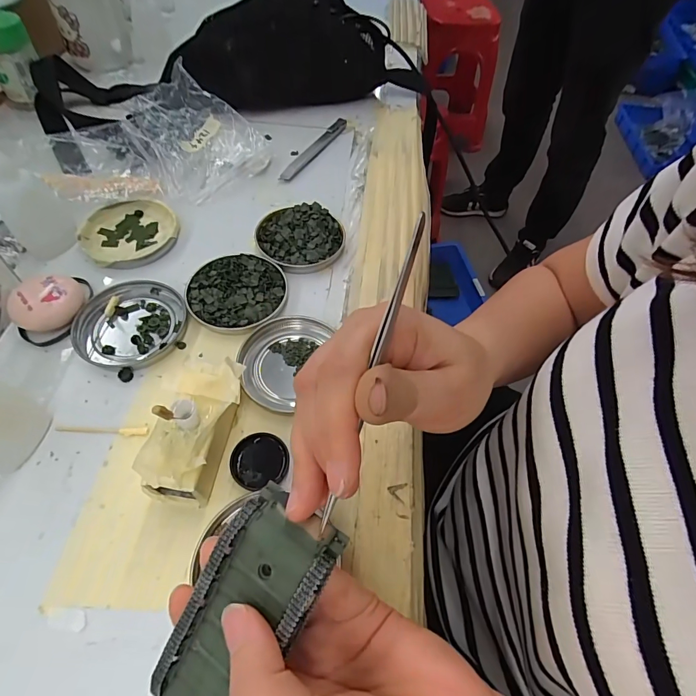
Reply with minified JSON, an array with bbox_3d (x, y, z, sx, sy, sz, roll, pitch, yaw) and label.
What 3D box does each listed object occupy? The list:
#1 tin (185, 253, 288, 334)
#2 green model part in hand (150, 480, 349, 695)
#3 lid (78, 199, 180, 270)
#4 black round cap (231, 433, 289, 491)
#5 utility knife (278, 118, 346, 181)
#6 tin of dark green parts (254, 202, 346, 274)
[{"bbox_3d":[-0.089,-0.045,0.329,0.074,0.010,0.078,2,57,-3],"label":"tin"},{"bbox_3d":[-0.043,0.108,0.162,0.045,0.020,0.095,31,93,15],"label":"green model part in hand"},{"bbox_3d":[-0.193,-0.102,0.359,0.079,0.009,0.075,2,57,-3],"label":"lid"},{"bbox_3d":[-0.056,0.072,0.257,0.035,0.006,0.033,2,57,-3],"label":"black round cap"},{"bbox_3d":[-0.037,-0.222,0.451,0.017,0.007,0.132,27,59,13],"label":"utility knife"},{"bbox_3d":[-0.042,-0.100,0.365,0.077,0.013,0.076,2,57,-3],"label":"tin of dark green parts"}]

